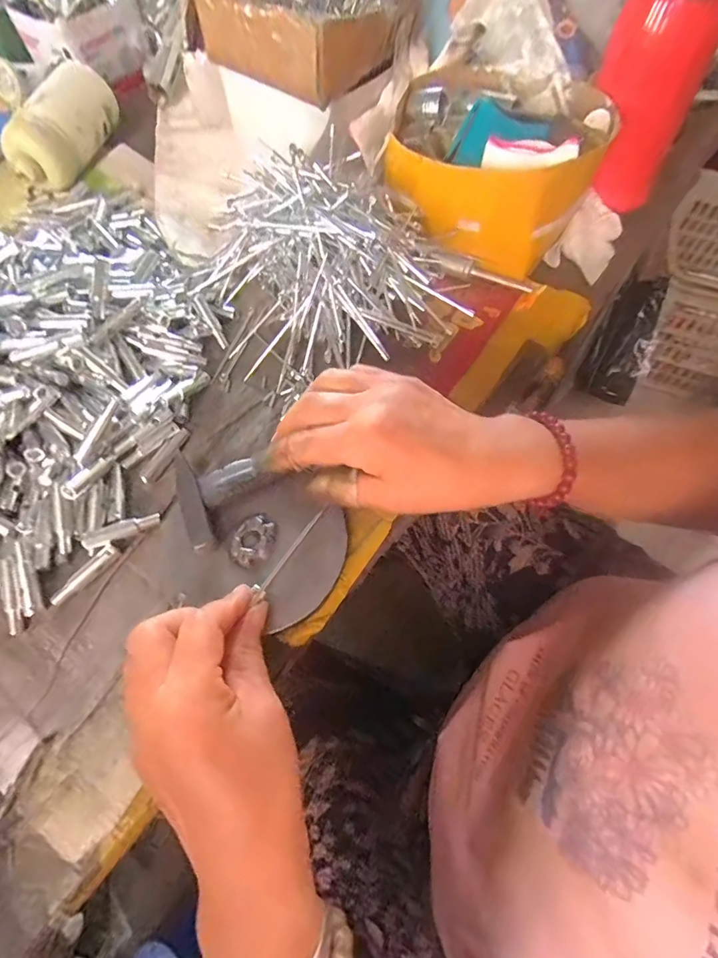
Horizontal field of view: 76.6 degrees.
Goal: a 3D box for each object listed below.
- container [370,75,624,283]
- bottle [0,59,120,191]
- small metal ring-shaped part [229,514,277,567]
[{"bbox_3d":[0.115,-0.281,0.414,0.180,0.091,0.144,26,68,12],"label":"container"},{"bbox_3d":[-0.326,-0.389,0.501,0.055,0.064,0.154,13,66,7],"label":"bottle"},{"bbox_3d":[-0.072,0.042,0.313,0.028,0.004,0.035,19,67,9],"label":"small metal ring-shaped part"}]

